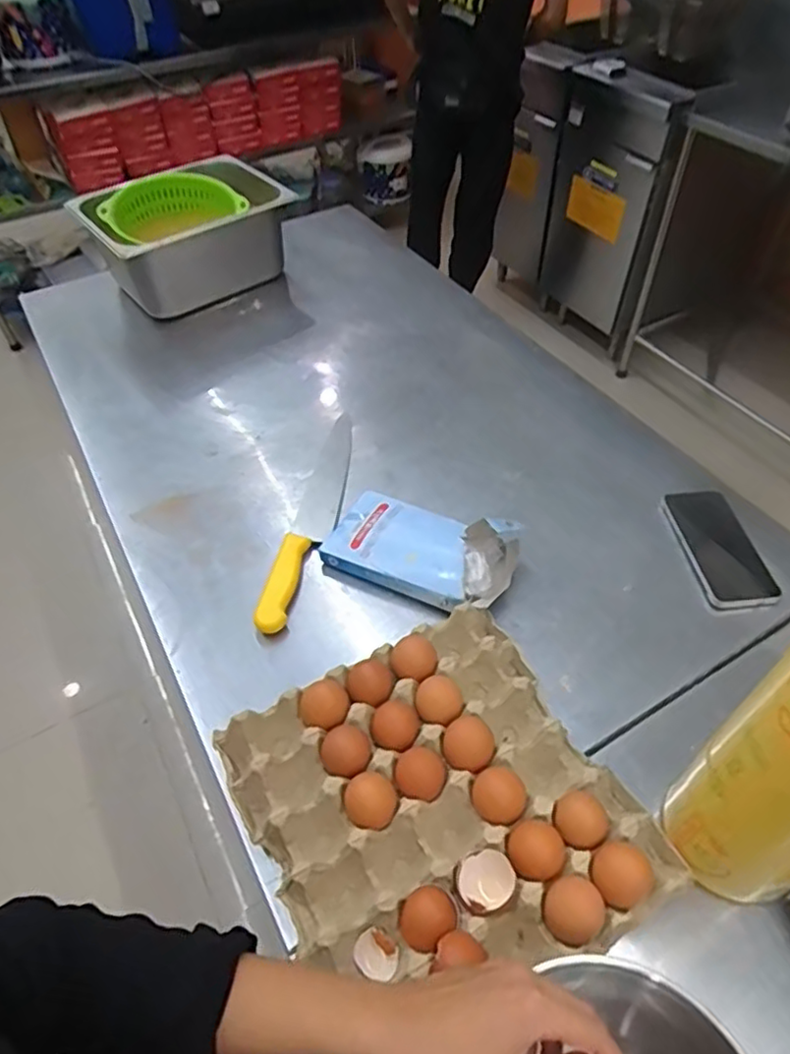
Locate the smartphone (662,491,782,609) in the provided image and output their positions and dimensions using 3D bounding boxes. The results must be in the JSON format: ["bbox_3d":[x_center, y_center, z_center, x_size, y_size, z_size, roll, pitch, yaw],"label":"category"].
[{"bbox_3d":[0.380,0.021,0.760,0.081,0.010,0.173,-8,50,-2],"label":"smartphone"}]

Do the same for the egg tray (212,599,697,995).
[{"bbox_3d":[0.035,0.241,0.558,0.296,0.065,0.294,-24,52,-16],"label":"egg tray"}]

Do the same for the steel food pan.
[{"bbox_3d":[-0.373,-0.520,1.176,0.338,0.161,0.239,-36,56,-24],"label":"steel food pan"}]

